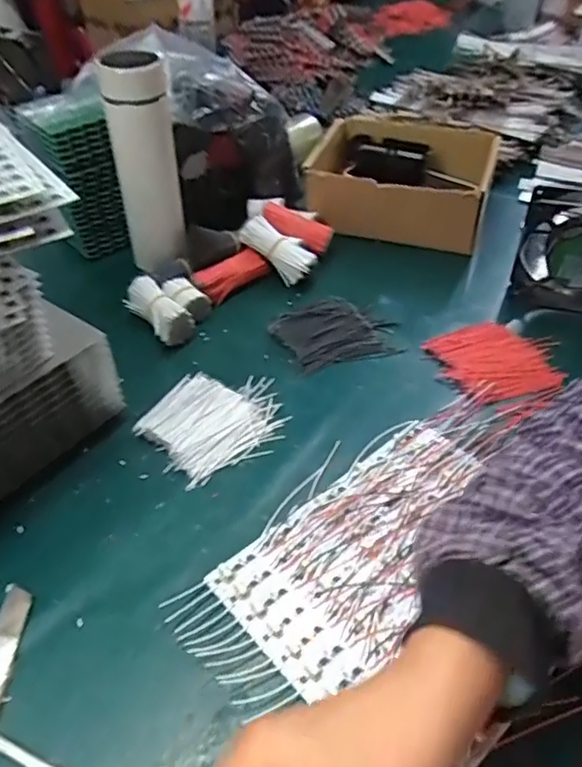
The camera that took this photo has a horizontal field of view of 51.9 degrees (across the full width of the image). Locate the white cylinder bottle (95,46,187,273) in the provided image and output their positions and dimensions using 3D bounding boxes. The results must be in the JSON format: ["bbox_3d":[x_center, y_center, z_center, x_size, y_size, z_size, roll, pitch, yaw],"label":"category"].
[{"bbox_3d":[-0.160,-0.247,0.659,0.067,0.196,0.072,-12,43,-11],"label":"white cylinder bottle"}]

